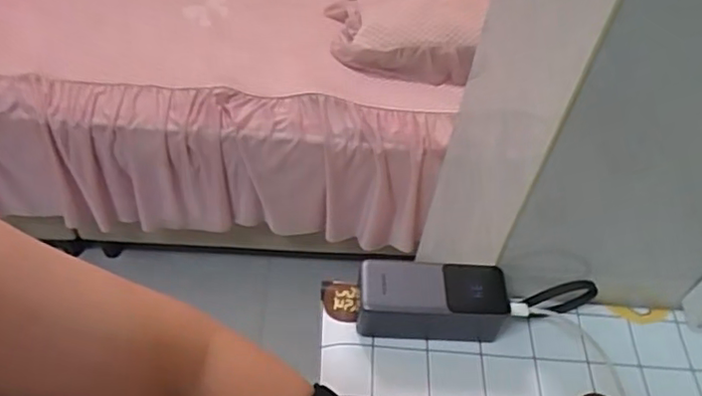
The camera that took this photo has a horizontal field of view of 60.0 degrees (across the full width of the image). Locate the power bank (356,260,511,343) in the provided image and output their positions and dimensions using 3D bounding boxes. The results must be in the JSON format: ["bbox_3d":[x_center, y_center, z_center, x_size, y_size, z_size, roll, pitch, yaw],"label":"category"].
[{"bbox_3d":[0.073,0.093,0.543,0.130,0.053,0.055,4,50,-2],"label":"power bank"}]

